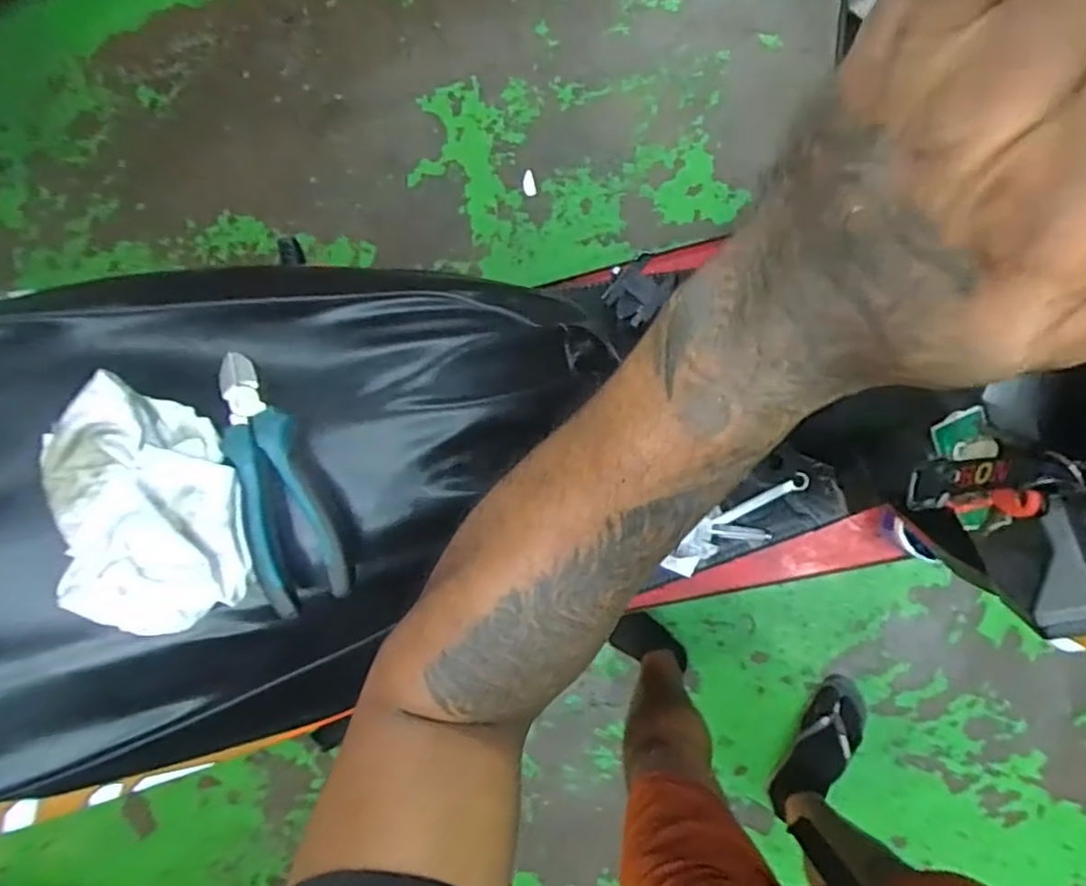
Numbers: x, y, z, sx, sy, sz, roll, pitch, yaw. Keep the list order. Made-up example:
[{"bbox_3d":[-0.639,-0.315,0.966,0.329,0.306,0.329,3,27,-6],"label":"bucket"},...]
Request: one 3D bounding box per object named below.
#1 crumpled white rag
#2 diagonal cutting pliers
[{"bbox_3d":[-0.233,0.036,0.370,0.119,0.033,0.148,-12,86,8],"label":"crumpled white rag"},{"bbox_3d":[-0.156,0.022,0.374,0.046,0.020,0.149,-22,85,7],"label":"diagonal cutting pliers"}]

